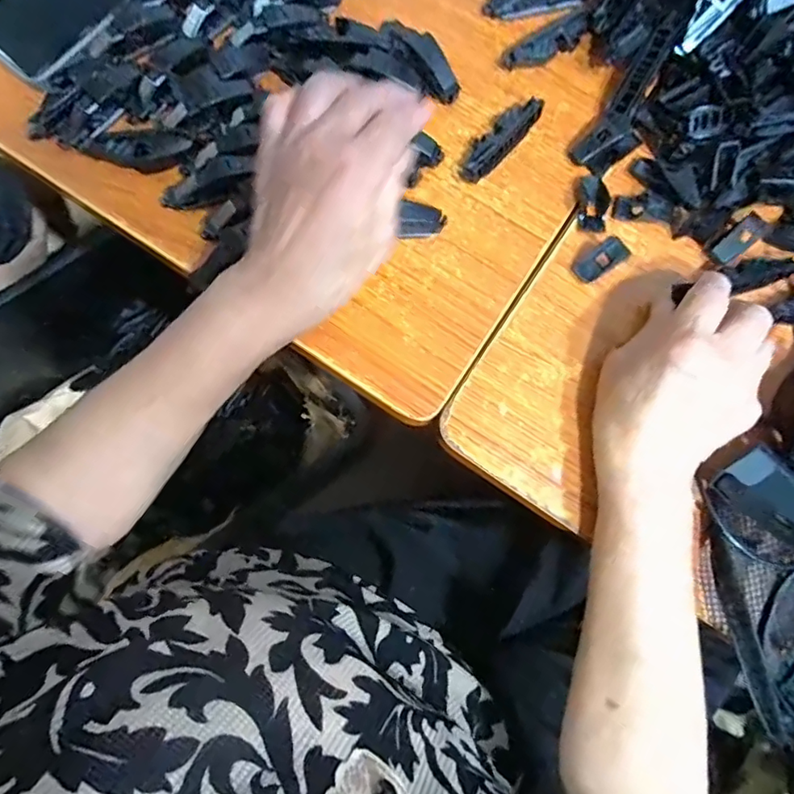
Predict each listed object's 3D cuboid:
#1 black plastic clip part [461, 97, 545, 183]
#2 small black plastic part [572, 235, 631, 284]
[{"bbox_3d":[0.075,-0.186,0.379,0.022,0.020,0.077,43,82,6],"label":"black plastic clip part"},{"bbox_3d":[0.141,-0.095,0.369,0.040,0.004,0.018,-37,82,-7],"label":"small black plastic part"}]

